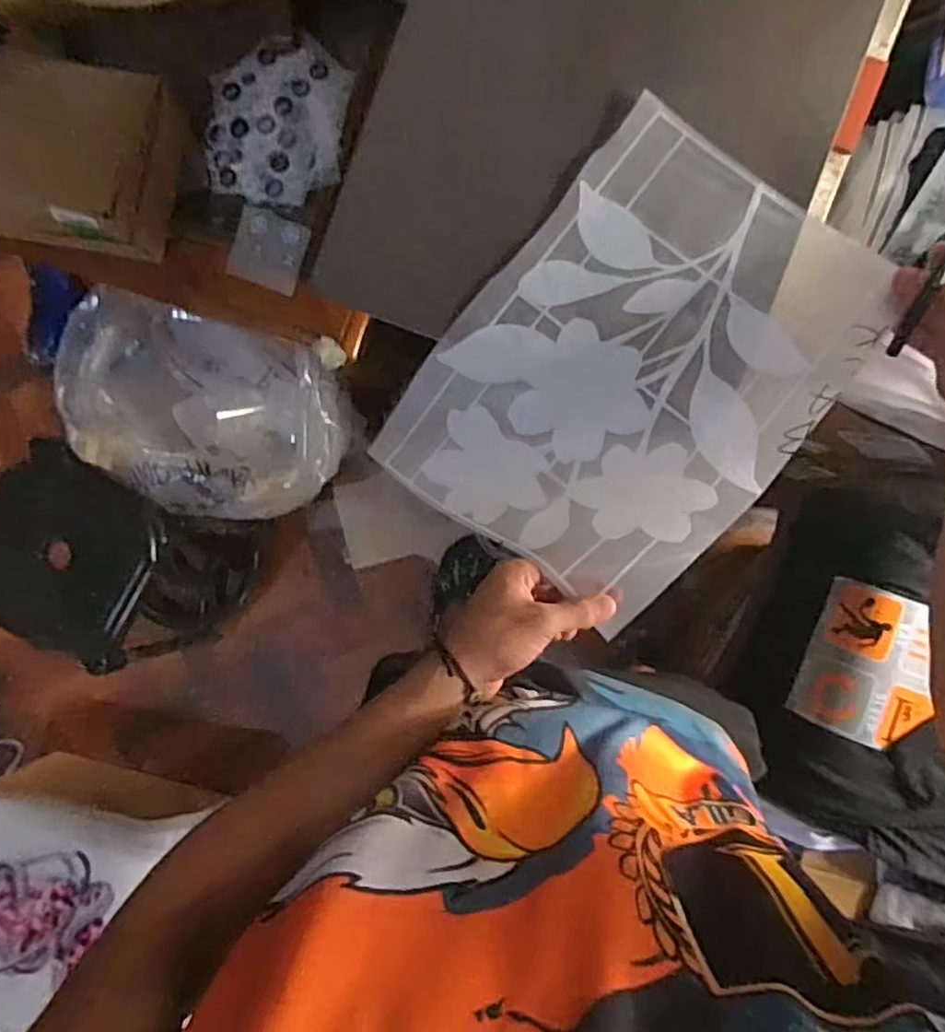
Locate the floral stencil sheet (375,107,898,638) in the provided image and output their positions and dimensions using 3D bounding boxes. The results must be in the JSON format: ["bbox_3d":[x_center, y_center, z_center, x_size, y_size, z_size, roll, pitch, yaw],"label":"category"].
[{"bbox_3d":[0.131,-0.122,0.554,0.277,0.076,0.370,38,93,4],"label":"floral stencil sheet"}]

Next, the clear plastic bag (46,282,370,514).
[{"bbox_3d":[-0.440,-0.164,1.130,0.439,0.192,0.313,14,91,5],"label":"clear plastic bag"}]

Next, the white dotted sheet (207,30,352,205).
[{"bbox_3d":[-0.255,-0.511,0.891,0.177,0.031,0.211,7,91,5],"label":"white dotted sheet"}]

